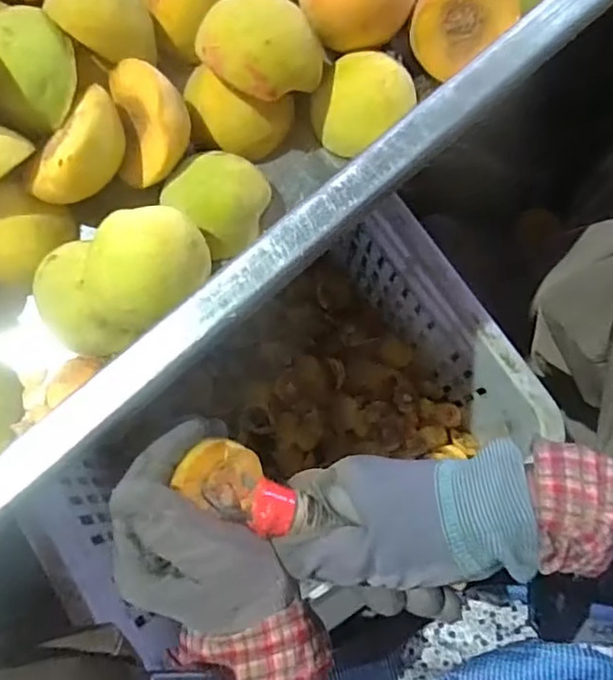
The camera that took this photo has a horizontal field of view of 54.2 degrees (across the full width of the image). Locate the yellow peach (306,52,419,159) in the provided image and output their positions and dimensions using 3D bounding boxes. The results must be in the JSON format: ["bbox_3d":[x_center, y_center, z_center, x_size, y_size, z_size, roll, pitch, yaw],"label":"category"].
[{"bbox_3d":[0.030,-0.128,0.321,0.042,0.027,0.052,44,80,9],"label":"yellow peach"}]

